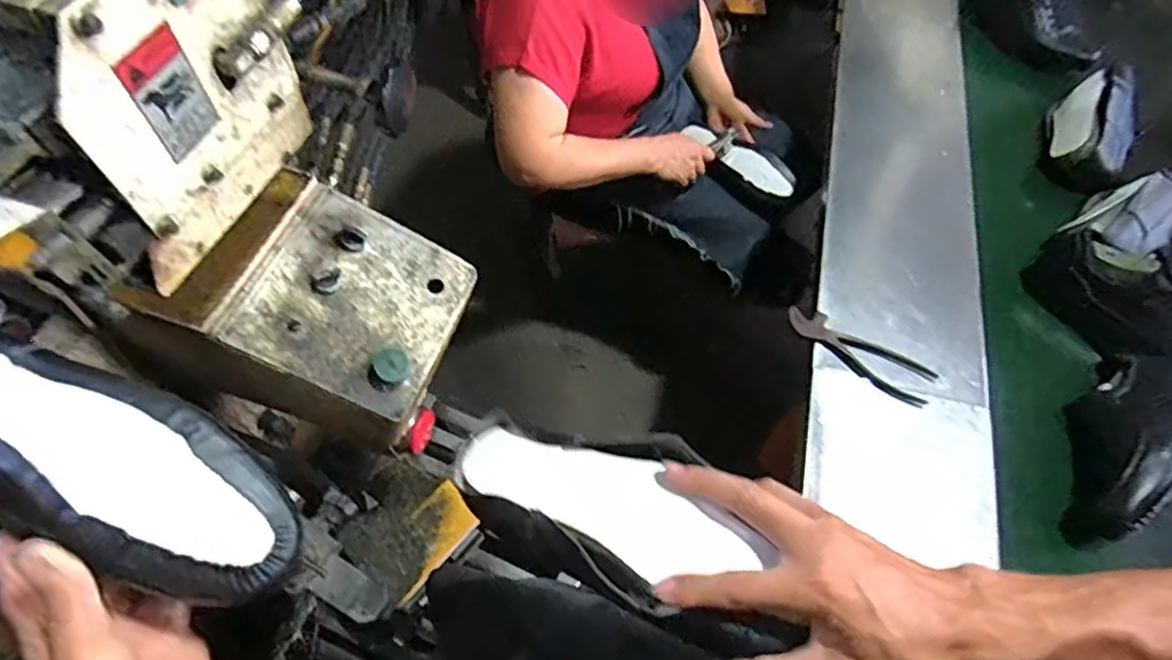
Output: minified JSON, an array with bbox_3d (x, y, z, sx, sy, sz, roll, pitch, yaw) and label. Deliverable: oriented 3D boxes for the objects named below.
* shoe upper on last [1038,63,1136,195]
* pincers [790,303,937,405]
[{"bbox_3d":[0.871,-0.349,1.056,0.133,0.127,0.200,29,63,15],"label":"shoe upper on last"},{"bbox_3d":[0.364,0.025,0.820,0.196,0.011,0.063,35,65,18],"label":"pincers"}]

